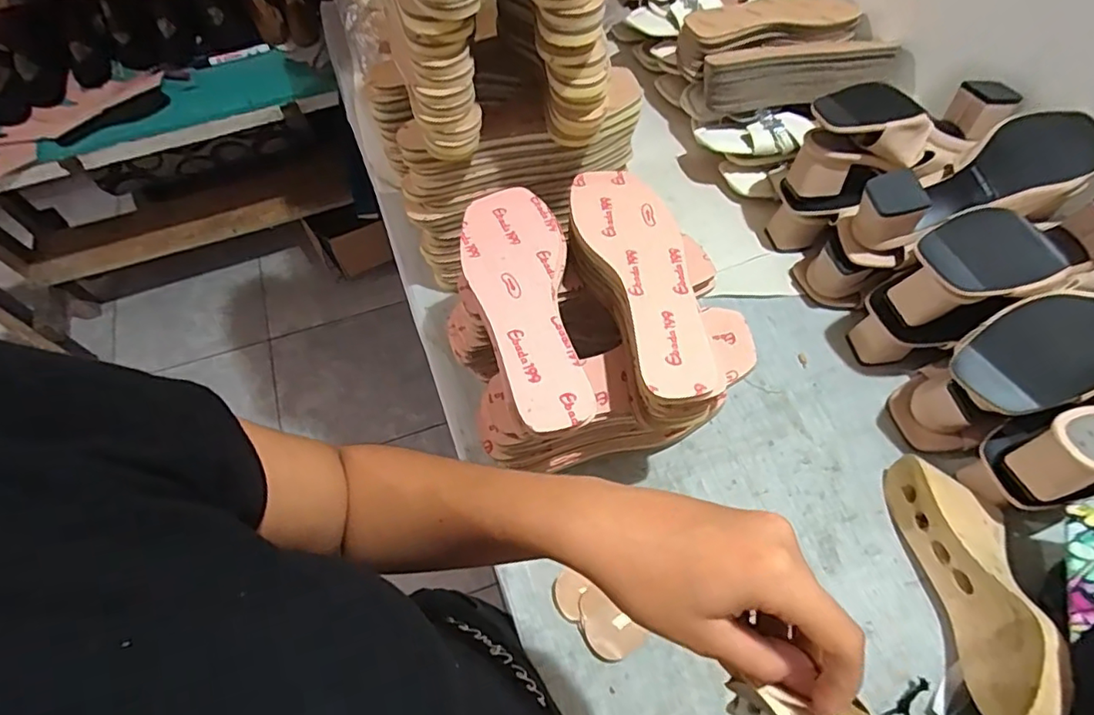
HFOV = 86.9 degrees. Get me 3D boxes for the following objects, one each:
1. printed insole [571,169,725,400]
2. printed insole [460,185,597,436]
[{"bbox_3d":[0.083,-0.073,0.481,0.078,0.008,0.235,-15,62,-9],"label":"printed insole"},{"bbox_3d":[-0.016,-0.052,0.463,0.084,0.006,0.231,-13,60,-6],"label":"printed insole"}]

